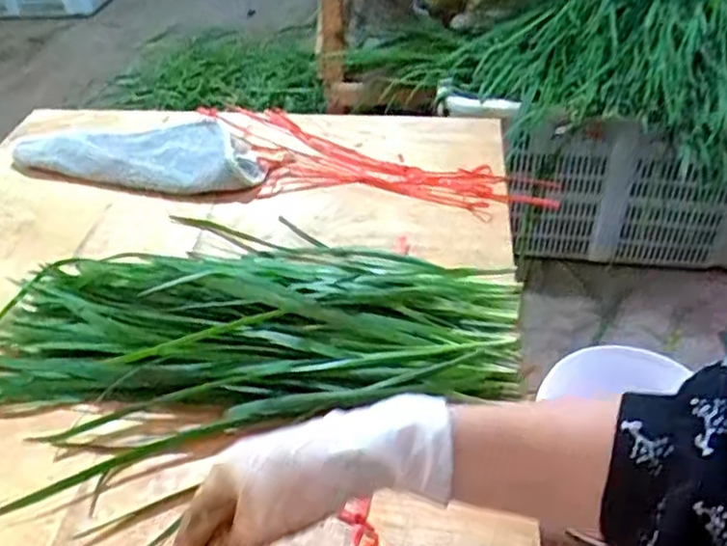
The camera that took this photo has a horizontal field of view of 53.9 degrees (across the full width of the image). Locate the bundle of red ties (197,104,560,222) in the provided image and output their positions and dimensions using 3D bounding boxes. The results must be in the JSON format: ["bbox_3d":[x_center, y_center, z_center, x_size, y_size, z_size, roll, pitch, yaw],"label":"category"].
[{"bbox_3d":[-0.014,-0.116,0.785,0.416,0.024,0.142,18,43,24],"label":"bundle of red ties"}]

